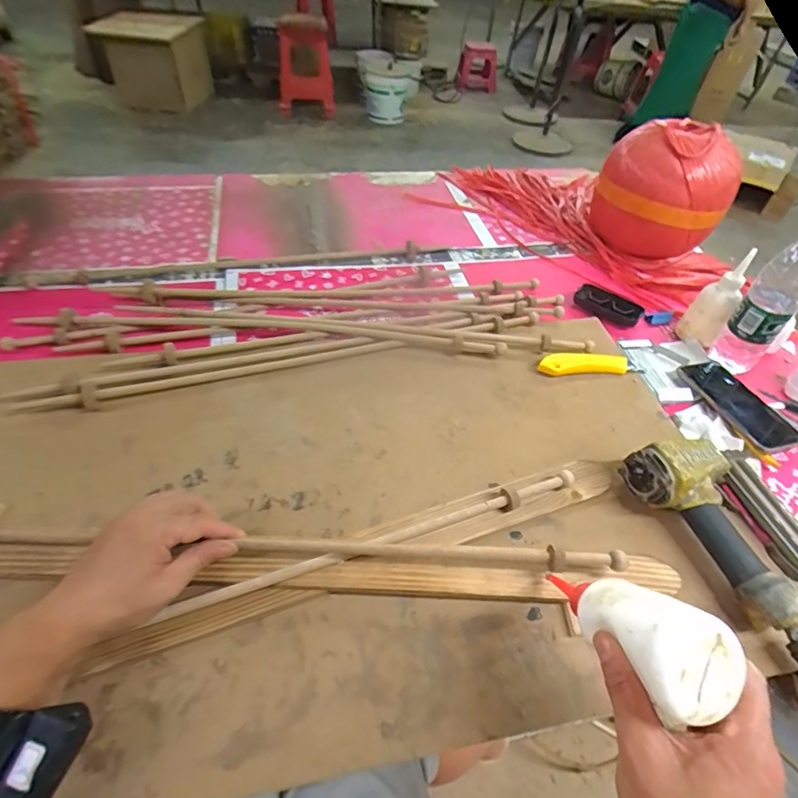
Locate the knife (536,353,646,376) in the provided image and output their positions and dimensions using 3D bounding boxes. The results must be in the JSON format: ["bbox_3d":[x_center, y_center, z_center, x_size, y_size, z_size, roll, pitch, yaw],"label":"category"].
[{"bbox_3d":[0.278,-0.050,0.676,0.156,0.017,0.032,0,48,-5],"label":"knife"}]

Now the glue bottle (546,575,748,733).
[{"bbox_3d":[0.153,0.149,0.311,0.054,0.046,0.114,-24,20,-21],"label":"glue bottle"}]

